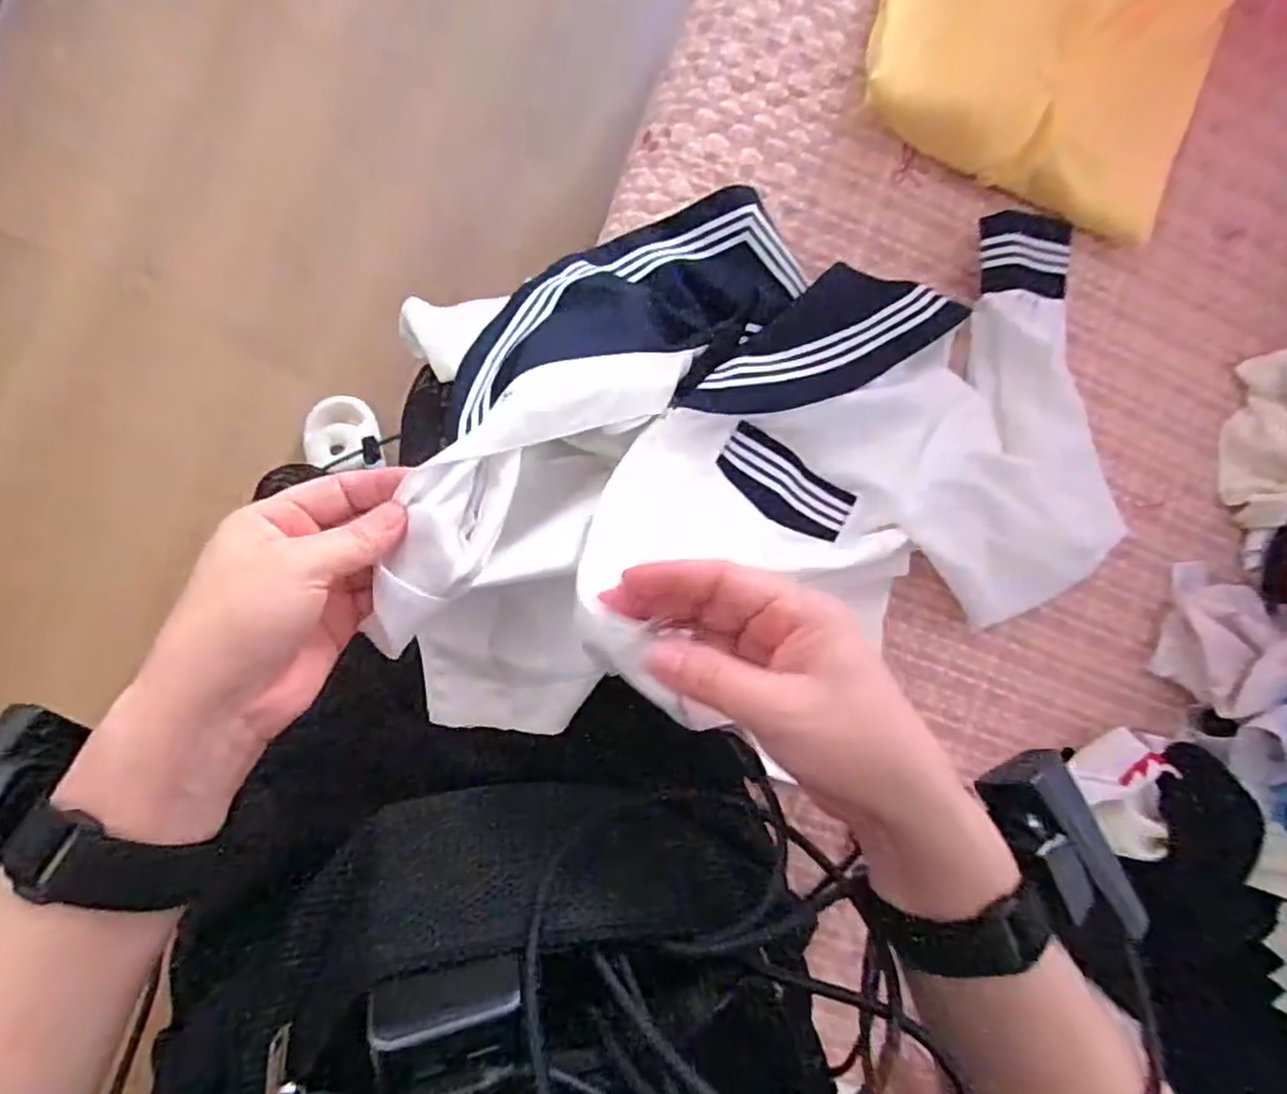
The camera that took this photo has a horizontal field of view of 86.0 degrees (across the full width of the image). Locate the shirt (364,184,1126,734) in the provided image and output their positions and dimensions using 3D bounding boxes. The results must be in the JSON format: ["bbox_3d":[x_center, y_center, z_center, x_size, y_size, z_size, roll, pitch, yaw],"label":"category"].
[{"bbox_3d":[0.111,-0.082,0.420,0.492,0.219,0.323,-6,92,-5],"label":"shirt"}]

